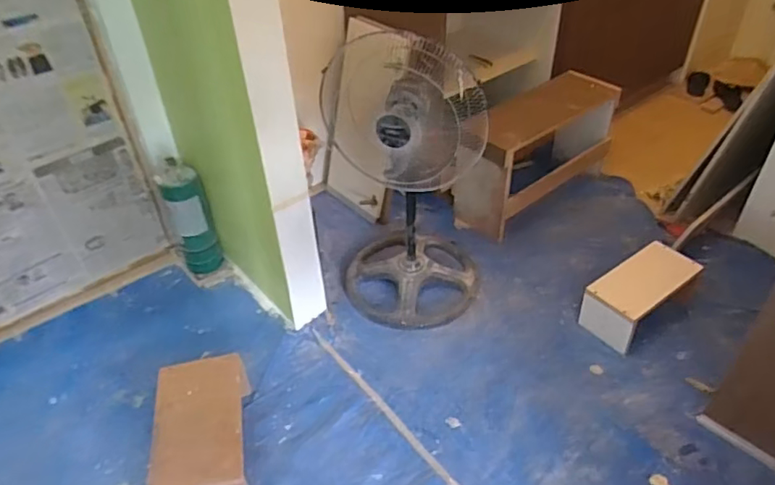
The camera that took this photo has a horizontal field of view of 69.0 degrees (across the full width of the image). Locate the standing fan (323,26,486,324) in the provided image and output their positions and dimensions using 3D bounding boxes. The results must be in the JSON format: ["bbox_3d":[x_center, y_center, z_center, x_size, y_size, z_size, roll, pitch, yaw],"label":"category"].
[{"bbox_3d":[0.075,-0.193,1.842,0.450,0.893,0.378,2,40,6],"label":"standing fan"}]

